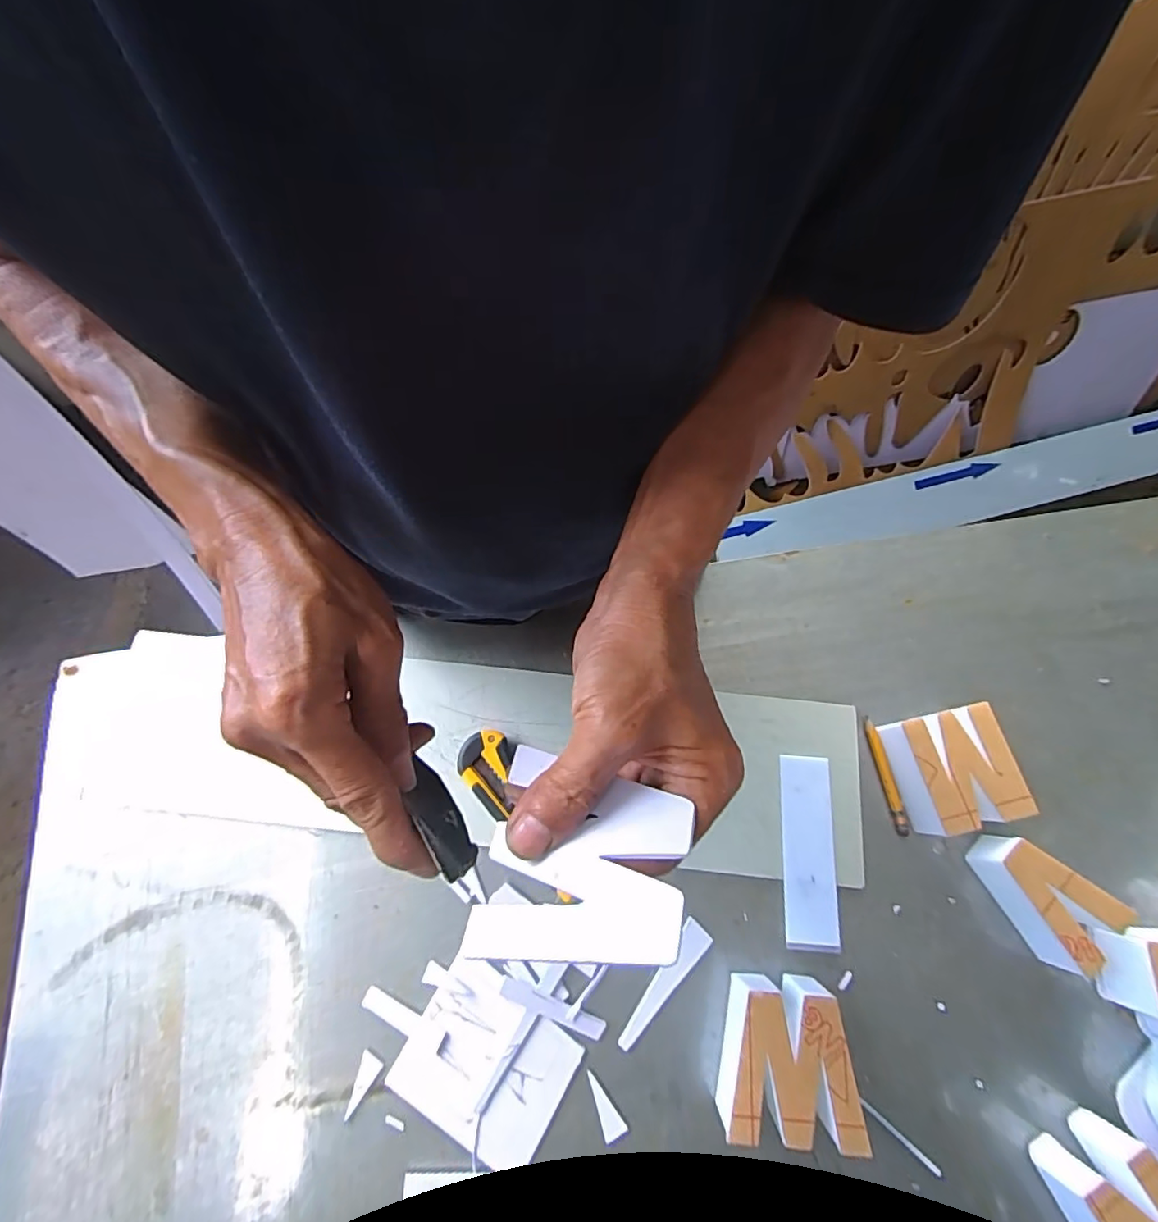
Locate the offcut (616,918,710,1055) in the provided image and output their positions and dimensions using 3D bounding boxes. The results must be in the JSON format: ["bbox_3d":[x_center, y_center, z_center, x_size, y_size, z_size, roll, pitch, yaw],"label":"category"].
[{"bbox_3d":[0.062,0.269,0.399,0.022,0.005,0.095,35,75,10],"label":"offcut"}]

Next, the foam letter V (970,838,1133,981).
[{"bbox_3d":[0.329,0.205,0.404,0.084,0.047,0.052,43,76,12],"label":"foam letter V"}]

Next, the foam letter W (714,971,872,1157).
[{"bbox_3d":[0.132,0.293,0.371,0.085,0.046,0.088,0,73,1],"label":"foam letter W"}]

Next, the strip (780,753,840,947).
[{"bbox_3d":[0.175,0.182,0.428,0.038,0.006,0.136,5,72,1],"label":"strip"}]

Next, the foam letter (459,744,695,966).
[{"bbox_3d":[0.002,0.097,0.221,0.078,0.005,0.078,2,56,16],"label":"foam letter"}]

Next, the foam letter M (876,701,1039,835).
[{"bbox_3d":[0.283,0.121,0.429,0.071,0.047,0.080,-11,72,-4],"label":"foam letter M"}]

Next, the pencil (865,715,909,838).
[{"bbox_3d":[0.243,0.131,0.445,0.007,0.007,0.091,-9,72,-3],"label":"pencil"}]

